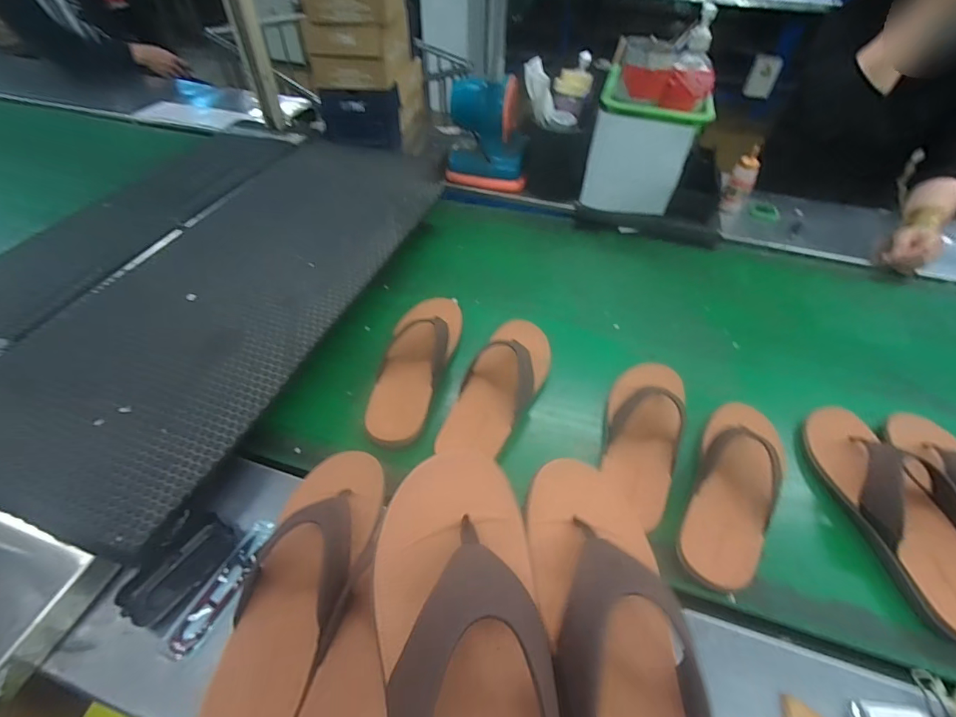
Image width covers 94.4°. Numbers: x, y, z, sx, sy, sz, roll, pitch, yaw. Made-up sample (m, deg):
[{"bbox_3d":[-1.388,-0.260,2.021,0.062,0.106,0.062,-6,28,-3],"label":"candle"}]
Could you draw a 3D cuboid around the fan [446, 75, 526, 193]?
[{"bbox_3d":[0.023,-0.527,1.020,0.182,0.197,0.136,2,47,-3],"label":"fan"}]

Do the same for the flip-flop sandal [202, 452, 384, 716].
[{"bbox_3d":[-0.180,0.216,0.445,0.088,0.063,0.280,7,47,2],"label":"flip-flop sandal"}]

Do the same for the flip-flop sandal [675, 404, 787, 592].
[{"bbox_3d":[0.317,0.151,0.542,0.095,0.075,0.257,30,52,21],"label":"flip-flop sandal"}]

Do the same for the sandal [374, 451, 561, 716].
[{"bbox_3d":[-0.003,0.191,0.255,0.100,0.047,0.276,-5,62,-10],"label":"sandal"}]

